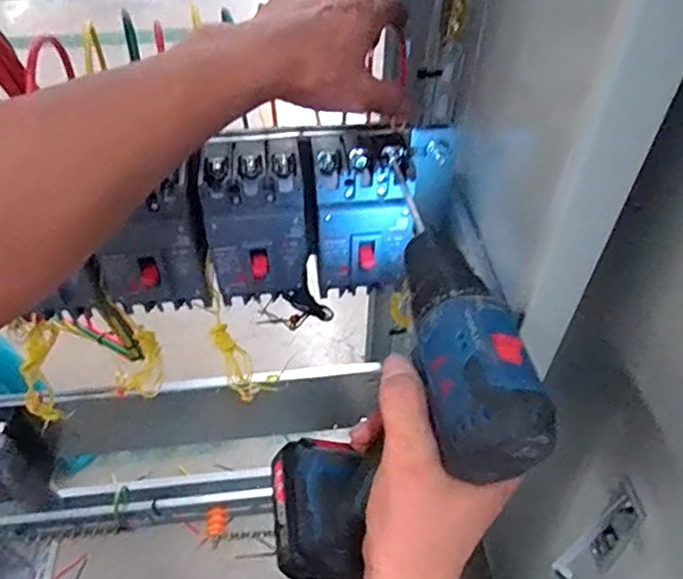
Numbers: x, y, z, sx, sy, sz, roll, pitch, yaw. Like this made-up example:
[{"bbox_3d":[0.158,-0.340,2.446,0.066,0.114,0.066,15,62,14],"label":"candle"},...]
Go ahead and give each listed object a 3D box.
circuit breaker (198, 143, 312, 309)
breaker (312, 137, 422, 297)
[{"bbox_3d":[-0.068,-0.048,0.462,0.077,0.117,0.075,-4,46,-5],"label":"circuit breaker"},{"bbox_3d":[0.016,-0.054,0.471,0.075,0.117,0.066,-3,45,-3],"label":"breaker"}]

